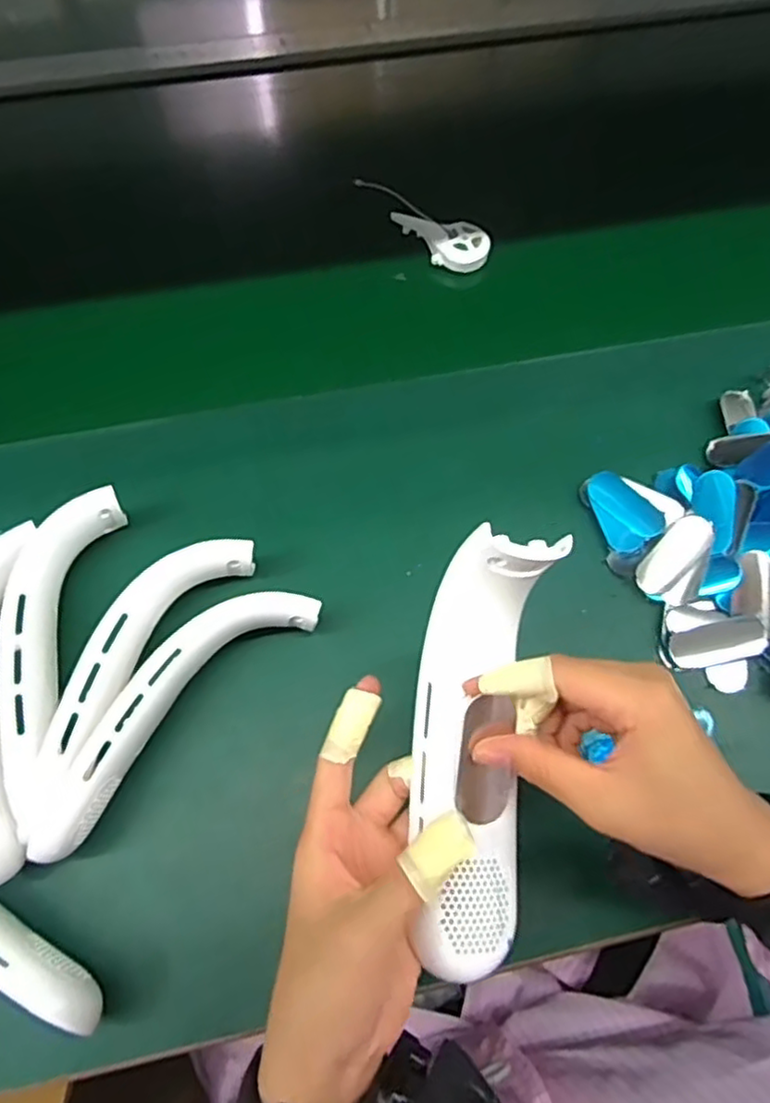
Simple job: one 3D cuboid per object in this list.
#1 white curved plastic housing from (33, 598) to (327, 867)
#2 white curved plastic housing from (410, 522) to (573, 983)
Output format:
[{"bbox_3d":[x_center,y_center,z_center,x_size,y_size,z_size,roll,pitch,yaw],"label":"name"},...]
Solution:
[{"bbox_3d":[-0.125,0.090,0.395,0.193,0.050,0.048,-43,74,-15],"label":"white curved plastic housing"},{"bbox_3d":[0.041,0.088,0.298,0.053,0.036,0.188,3,92,1],"label":"white curved plastic housing"}]

